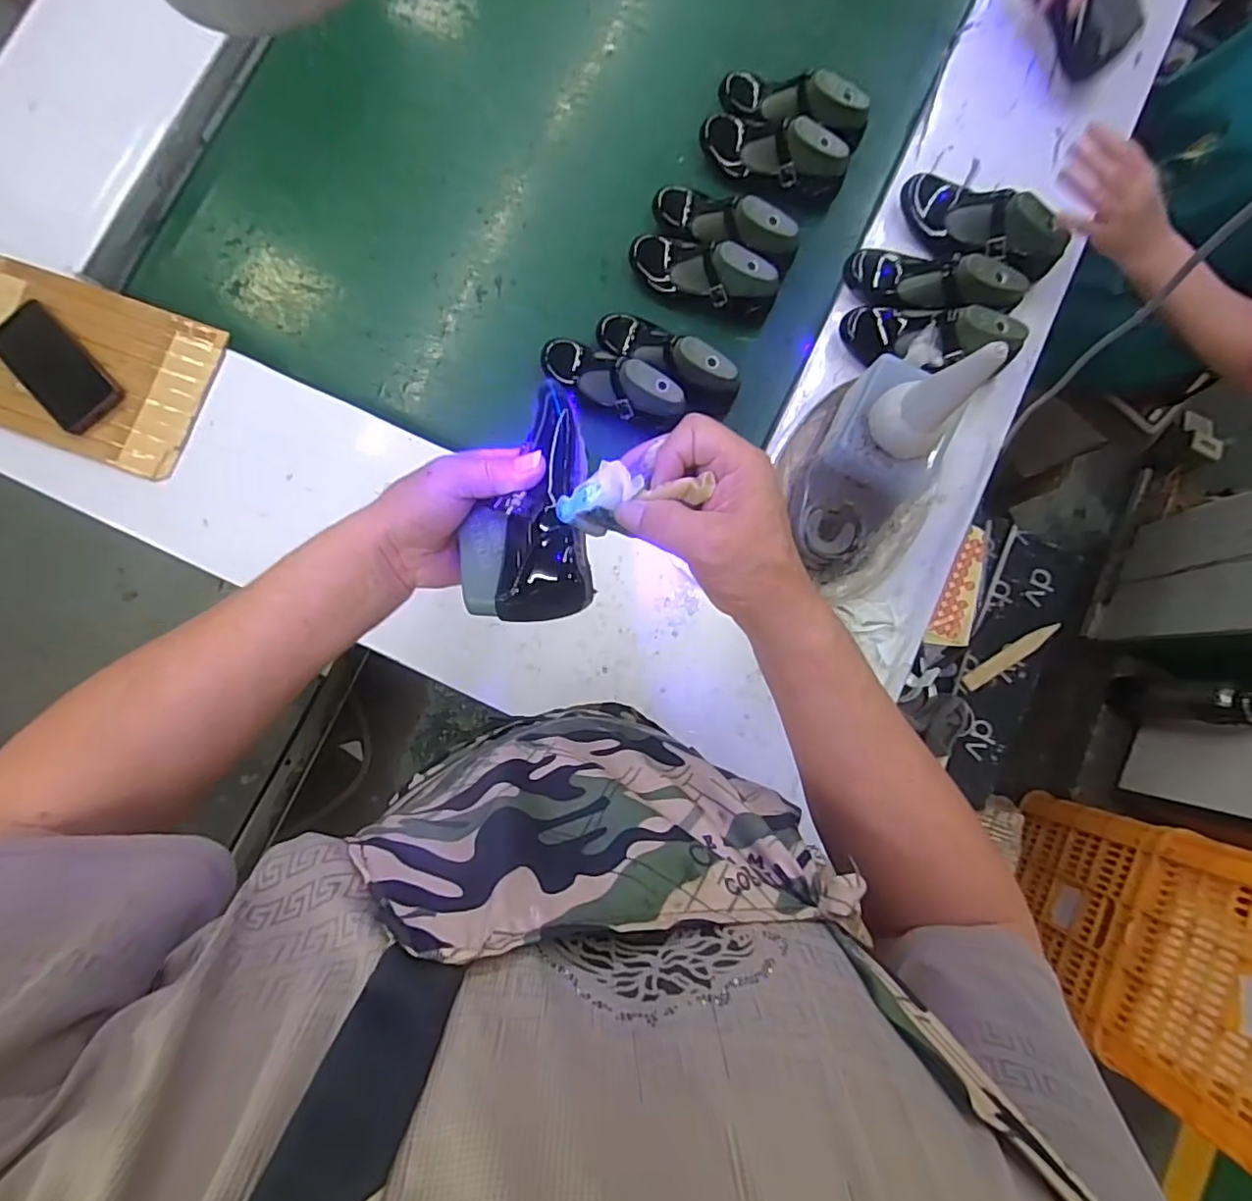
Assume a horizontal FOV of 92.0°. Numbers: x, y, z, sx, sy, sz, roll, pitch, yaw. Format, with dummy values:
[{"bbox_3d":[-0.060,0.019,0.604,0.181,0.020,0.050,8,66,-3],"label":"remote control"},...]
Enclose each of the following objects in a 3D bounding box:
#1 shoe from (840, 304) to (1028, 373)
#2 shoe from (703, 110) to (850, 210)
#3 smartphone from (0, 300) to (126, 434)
[{"bbox_3d":[0.348,-0.300,0.696,0.195,0.071,0.063,9,84,16],"label":"shoe"},{"bbox_3d":[0.189,-0.570,0.772,0.197,0.082,0.063,15,84,1],"label":"shoe"},{"bbox_3d":[-0.666,-0.273,0.703,0.078,0.011,0.175,-45,86,-5],"label":"smartphone"}]

